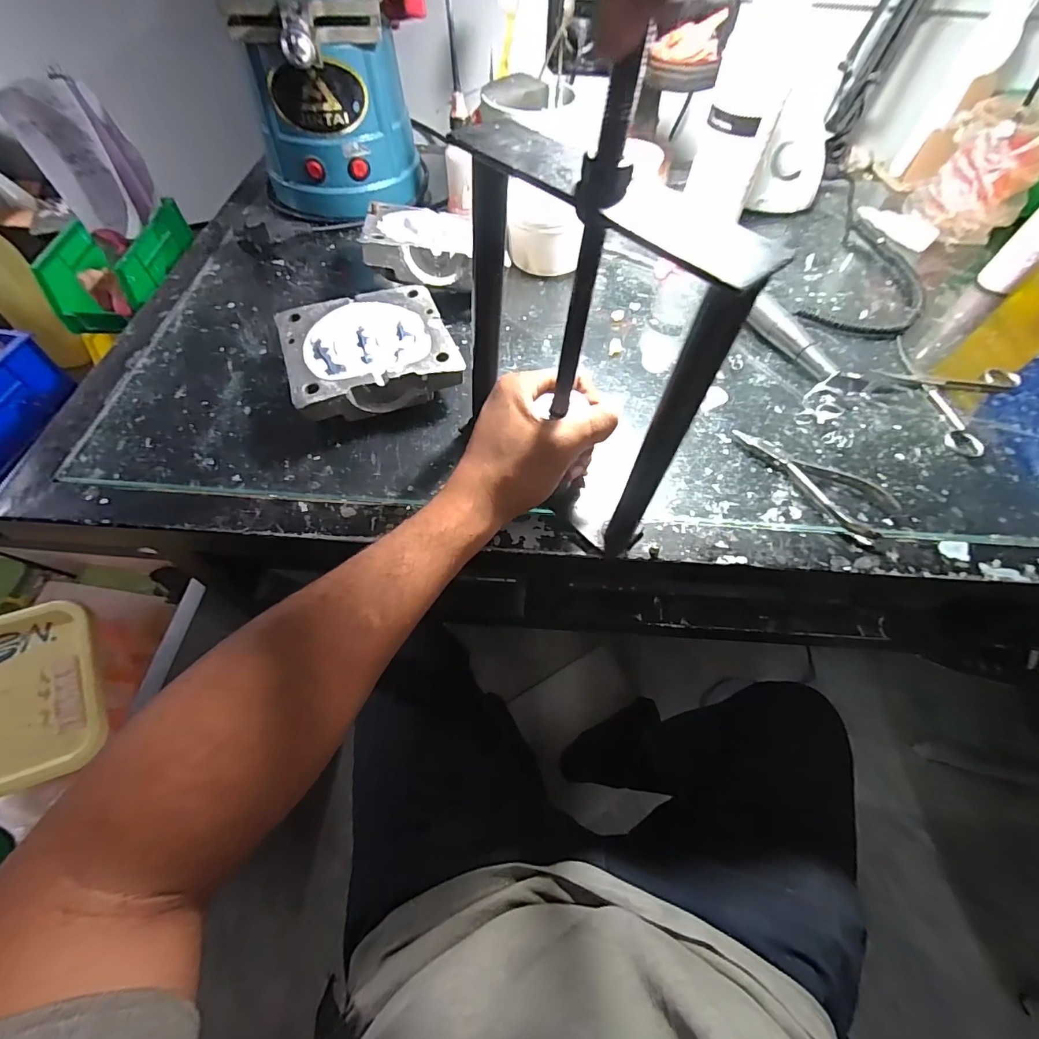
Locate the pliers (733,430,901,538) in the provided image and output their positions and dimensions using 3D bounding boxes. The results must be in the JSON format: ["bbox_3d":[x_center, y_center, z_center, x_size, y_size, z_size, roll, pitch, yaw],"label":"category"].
[{"bbox_3d":[0.230,-0.039,0.361,0.050,0.008,0.122,-38,69,-21],"label":"pliers"}]

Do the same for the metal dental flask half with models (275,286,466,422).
[{"bbox_3d":[-0.121,-0.133,0.381,0.128,0.042,0.118,-20,63,-13],"label":"metal dental flask half with models"}]

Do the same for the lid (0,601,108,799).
[{"bbox_3d":[-0.516,0.182,0.456,0.162,0.020,0.175,-12,82,-17],"label":"lid"}]

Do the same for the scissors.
[{"bbox_3d":[0.380,-0.120,0.416,0.102,0.007,0.130,41,66,19],"label":"scissors"}]

